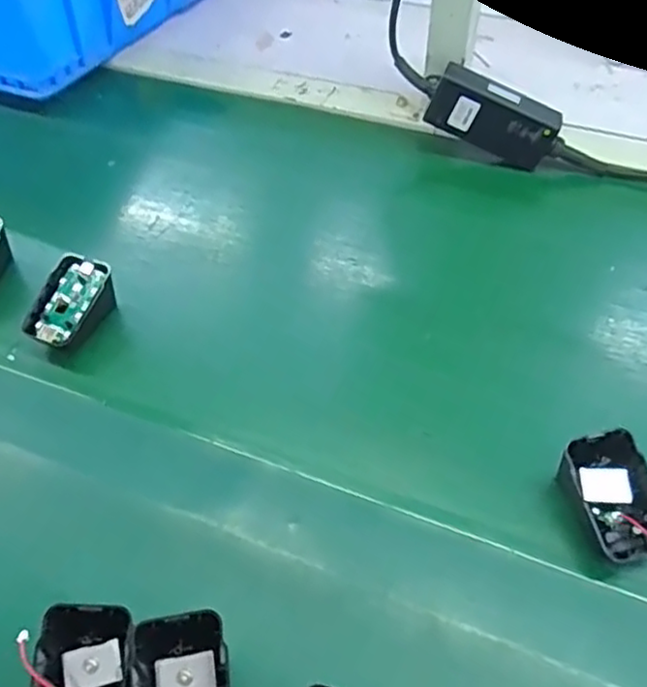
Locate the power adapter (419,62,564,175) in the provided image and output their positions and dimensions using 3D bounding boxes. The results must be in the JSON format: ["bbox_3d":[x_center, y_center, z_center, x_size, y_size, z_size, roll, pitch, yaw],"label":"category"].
[{"bbox_3d":[0.157,-0.206,0.603,0.123,0.051,0.026,25,52,-1],"label":"power adapter"}]

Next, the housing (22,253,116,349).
[{"bbox_3d":[-0.186,-0.026,0.488,0.045,0.043,0.066,16,52,15],"label":"housing"}]

